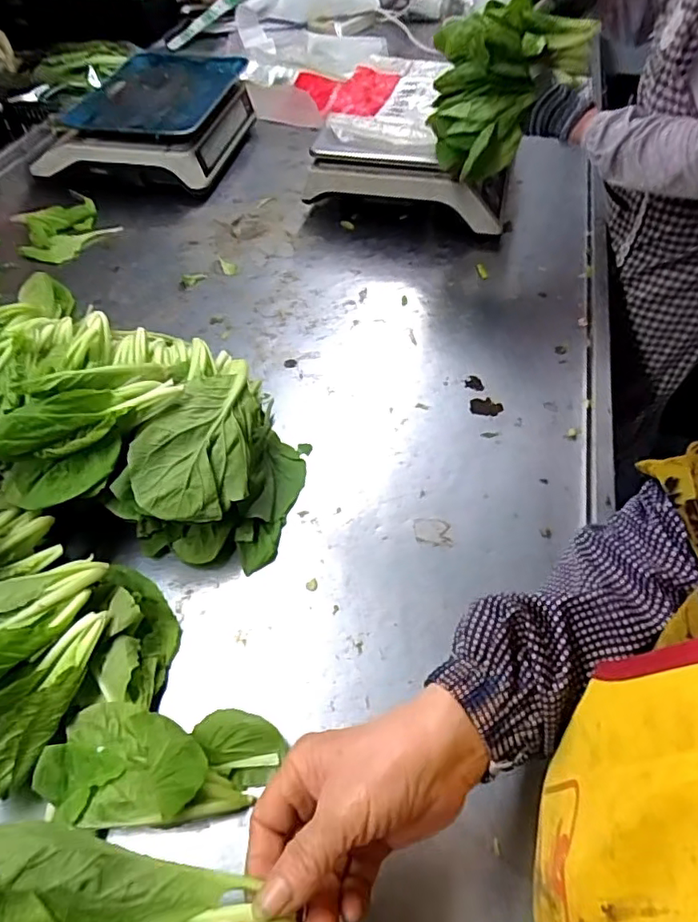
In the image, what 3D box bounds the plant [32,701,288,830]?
[{"bbox_3d":[-0.131,0.212,0.404,0.158,0.034,0.076,6,49,-17],"label":"plant"}]

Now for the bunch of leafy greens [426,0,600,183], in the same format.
[{"bbox_3d":[0.197,-0.484,0.733,0.214,0.150,0.112,-32,55,-23],"label":"bunch of leafy greens"}]

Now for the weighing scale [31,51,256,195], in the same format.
[{"bbox_3d":[-0.372,-0.656,1.092,0.333,0.111,0.371,5,51,7],"label":"weighing scale"}]

